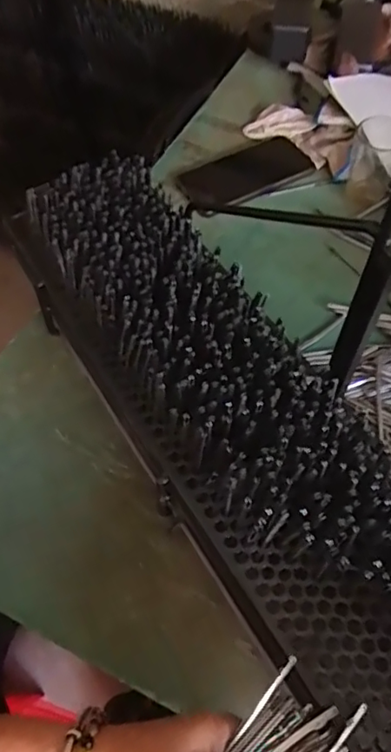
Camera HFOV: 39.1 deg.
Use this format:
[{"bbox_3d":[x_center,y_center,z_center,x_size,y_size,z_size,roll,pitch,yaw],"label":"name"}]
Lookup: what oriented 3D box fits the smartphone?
[{"bbox_3d":[0.060,-0.248,0.667,0.163,0.016,0.068,-28,62,-16],"label":"smartphone"}]

